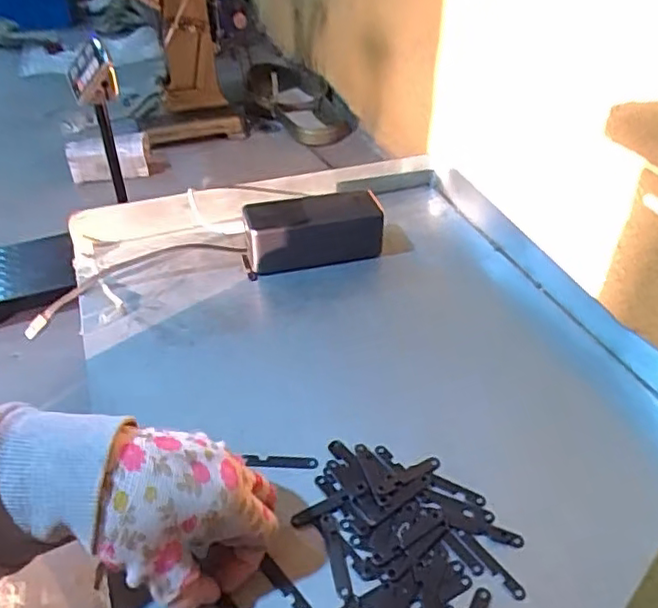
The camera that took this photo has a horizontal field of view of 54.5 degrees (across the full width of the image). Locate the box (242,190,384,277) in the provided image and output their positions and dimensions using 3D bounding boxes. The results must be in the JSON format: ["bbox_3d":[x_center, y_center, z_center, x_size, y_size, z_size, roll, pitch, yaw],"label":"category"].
[{"bbox_3d":[-0.016,-0.070,0.621,0.130,0.051,0.054,-10,39,-13],"label":"box"}]

